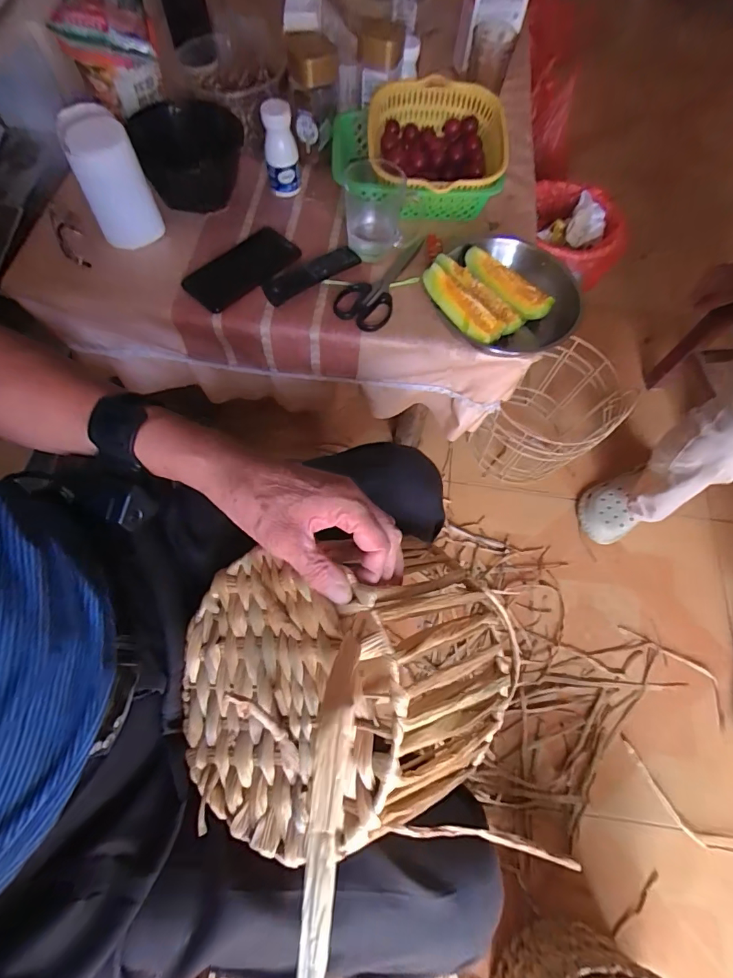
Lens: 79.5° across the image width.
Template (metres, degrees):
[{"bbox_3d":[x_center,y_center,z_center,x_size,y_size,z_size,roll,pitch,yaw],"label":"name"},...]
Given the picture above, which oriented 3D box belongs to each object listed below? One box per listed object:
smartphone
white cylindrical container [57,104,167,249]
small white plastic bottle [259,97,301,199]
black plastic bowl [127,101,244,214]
[{"bbox_3d":[-0.175,-0.313,0.623,0.085,0.011,0.162,41,72,13],"label":"smartphone"},{"bbox_3d":[-0.343,-0.412,0.592,0.081,0.131,0.088,-29,72,-13],"label":"white cylindrical container"},{"bbox_3d":[-0.126,-0.497,0.650,0.048,0.109,0.036,-5,68,-5],"label":"small white plastic bottle"},{"bbox_3d":[-0.254,-0.489,0.649,0.149,0.073,0.138,-10,68,-6],"label":"black plastic bowl"}]

